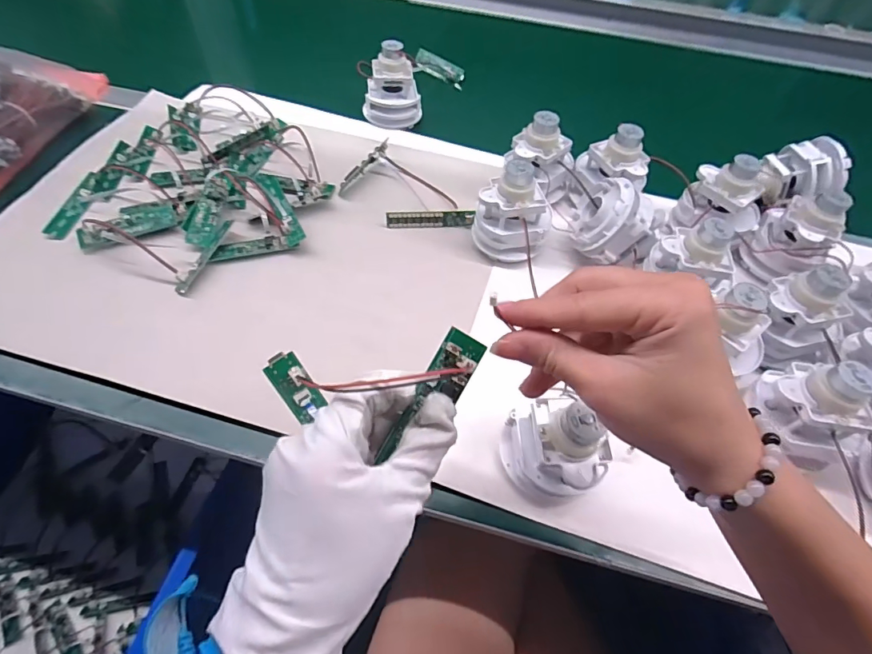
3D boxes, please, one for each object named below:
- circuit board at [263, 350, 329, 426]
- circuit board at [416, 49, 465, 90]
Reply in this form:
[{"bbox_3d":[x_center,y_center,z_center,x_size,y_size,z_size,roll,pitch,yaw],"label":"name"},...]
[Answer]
[{"bbox_3d":[-0.071,0.030,0.231,0.017,0.008,0.035,-36,105,-24],"label":"circuit board"},{"bbox_3d":[0.005,-0.362,0.635,0.083,0.025,0.010,36,20,16],"label":"circuit board"}]

